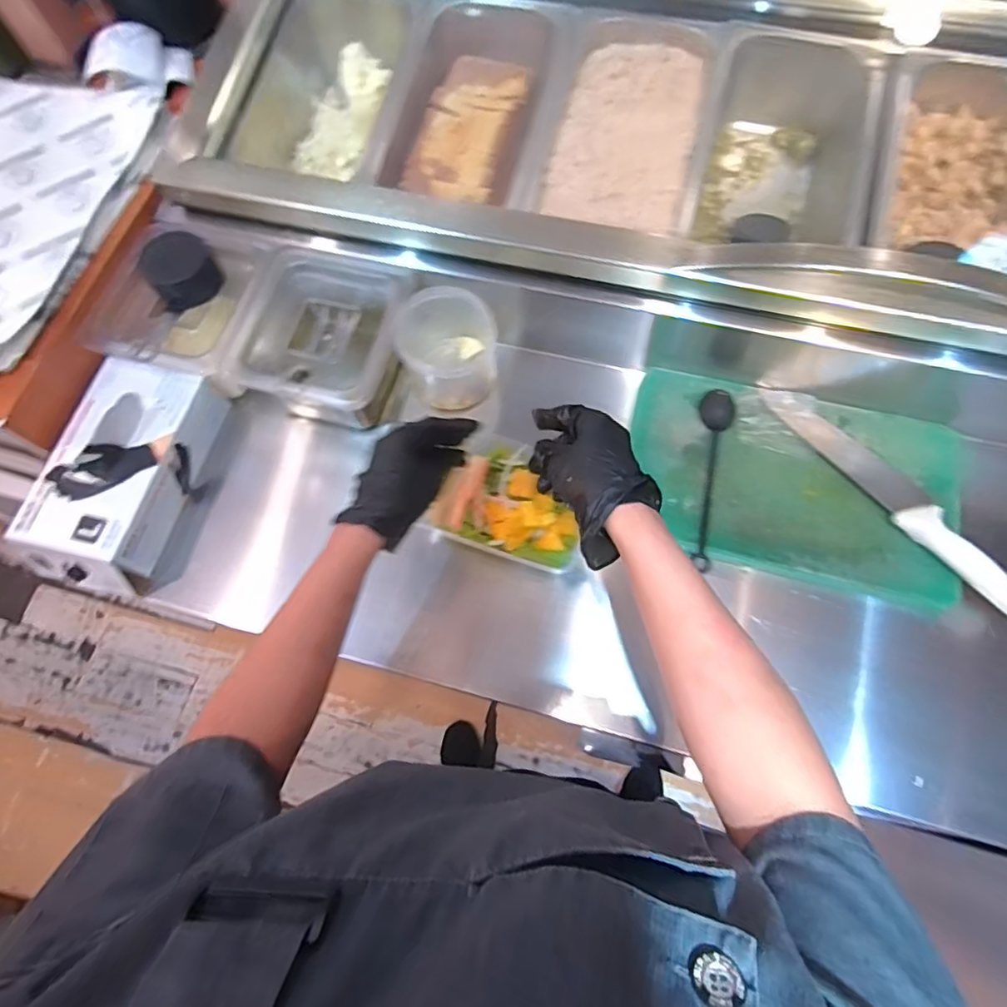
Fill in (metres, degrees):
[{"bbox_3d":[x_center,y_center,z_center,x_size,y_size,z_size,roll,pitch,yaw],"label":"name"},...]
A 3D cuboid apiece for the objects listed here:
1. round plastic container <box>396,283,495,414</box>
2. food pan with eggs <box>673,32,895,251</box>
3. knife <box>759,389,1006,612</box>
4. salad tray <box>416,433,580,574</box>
[{"bbox_3d":[-0.060,-0.172,0.614,0.102,0.093,0.106,-1,69,2],"label":"round plastic container"},{"bbox_3d":[0.295,-0.367,0.614,0.173,0.114,0.256,14,71,8],"label":"food pan with eggs"},{"bbox_3d":[0.381,-0.014,0.544,0.038,0.026,0.300,-35,72,-10],"label":"knife"},{"bbox_3d":[0.008,-0.005,0.542,0.141,0.037,0.107,19,71,9],"label":"salad tray"}]

